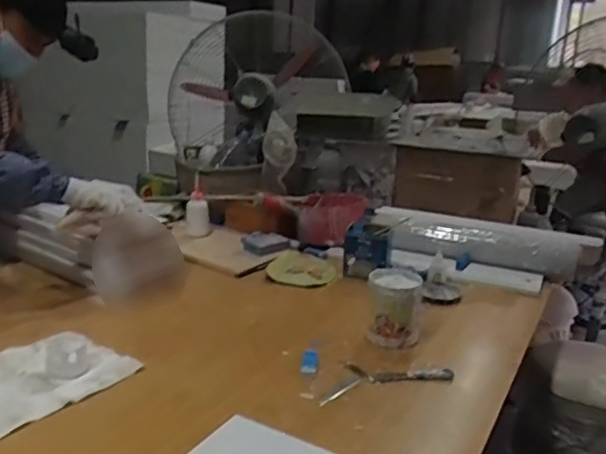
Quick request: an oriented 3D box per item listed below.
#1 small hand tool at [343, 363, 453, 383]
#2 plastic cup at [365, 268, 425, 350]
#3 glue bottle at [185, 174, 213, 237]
[{"bbox_3d":[0.158,0.237,0.974,0.174,0.011,0.040,2,18,1],"label":"small hand tool"},{"bbox_3d":[0.167,0.149,1.096,0.097,0.110,0.103,7,17,12],"label":"plastic cup"},{"bbox_3d":[-0.278,-0.057,1.572,0.064,0.146,0.067,-1,17,-13],"label":"glue bottle"}]

